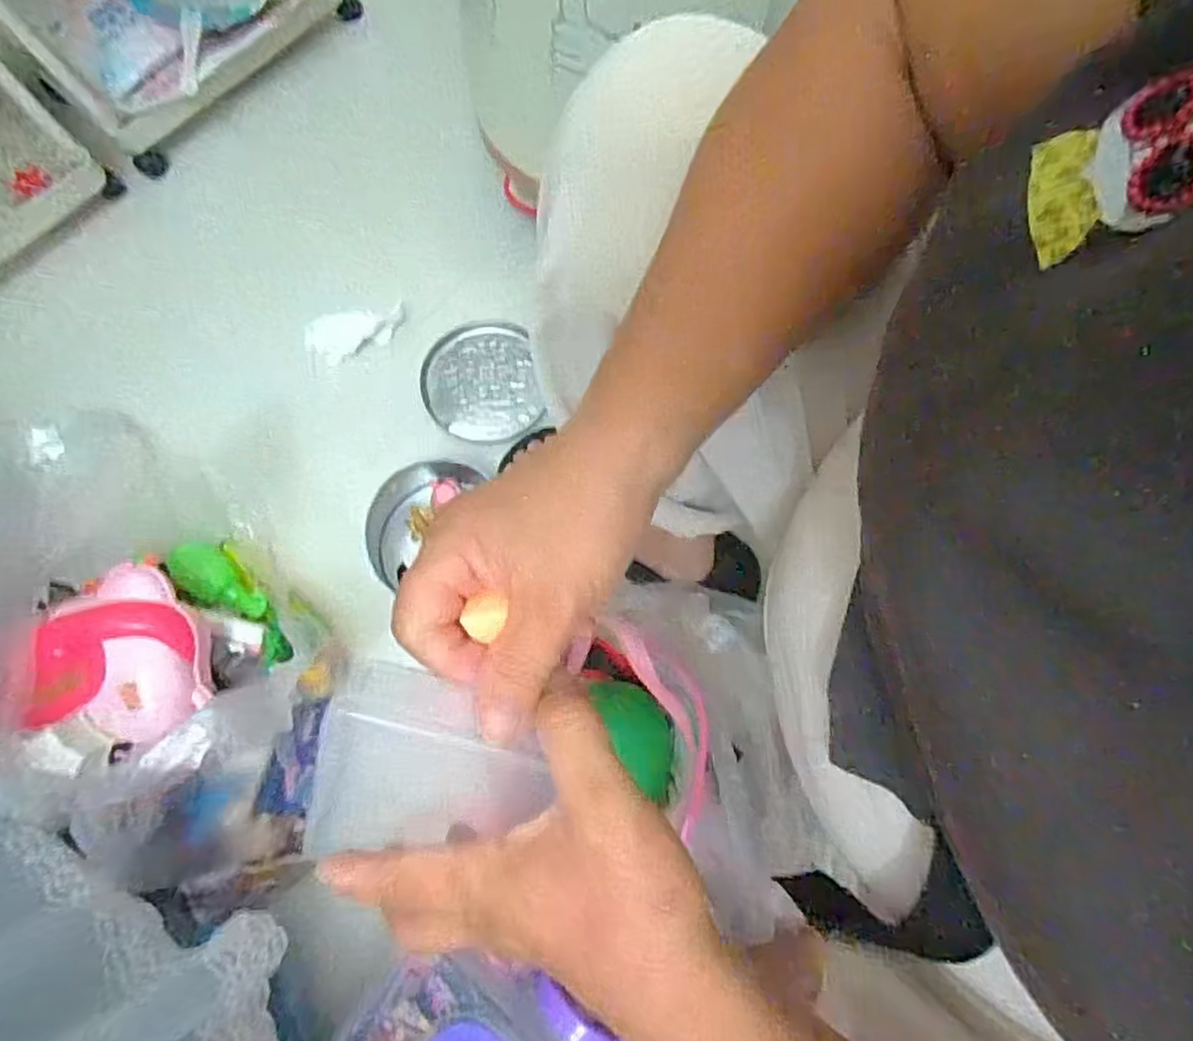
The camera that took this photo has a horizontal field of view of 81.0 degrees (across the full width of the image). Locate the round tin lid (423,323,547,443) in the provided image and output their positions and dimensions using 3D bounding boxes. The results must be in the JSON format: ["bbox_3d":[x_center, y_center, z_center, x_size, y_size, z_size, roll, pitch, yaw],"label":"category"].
[{"bbox_3d":[-0.121,-0.144,0.734,0.118,0.008,0.135,-14,75,-4],"label":"round tin lid"}]

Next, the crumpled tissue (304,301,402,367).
[{"bbox_3d":[-0.253,-0.198,0.737,0.105,0.028,0.041,-19,76,-5],"label":"crumpled tissue"}]

